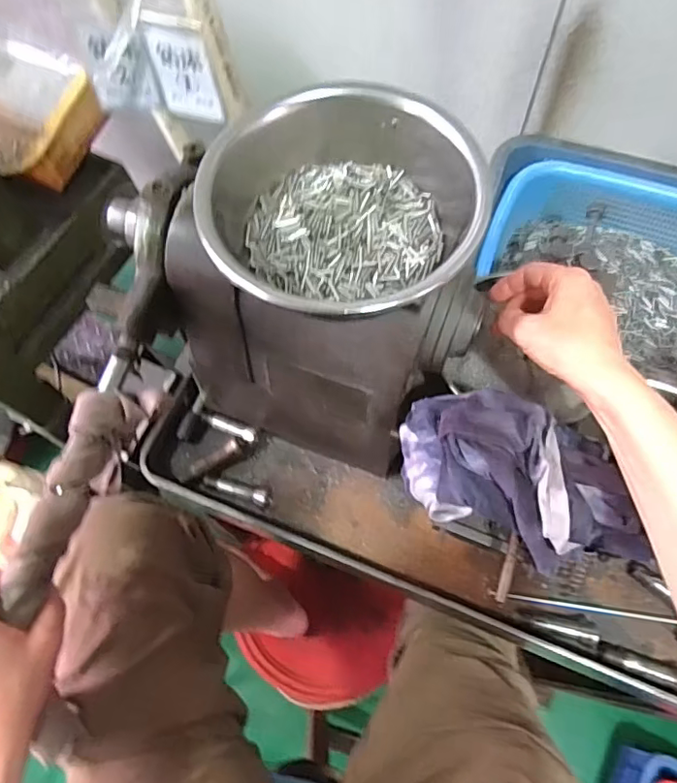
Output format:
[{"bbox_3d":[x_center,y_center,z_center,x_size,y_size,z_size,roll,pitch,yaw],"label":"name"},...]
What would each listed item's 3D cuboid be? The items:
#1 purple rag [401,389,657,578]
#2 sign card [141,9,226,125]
[{"bbox_3d":[0.125,0.060,0.387,0.175,0.059,0.094,25,70,13],"label":"purple rag"},{"bbox_3d":[-0.148,-0.302,0.515,0.063,0.113,0.011,16,69,6],"label":"sign card"}]

